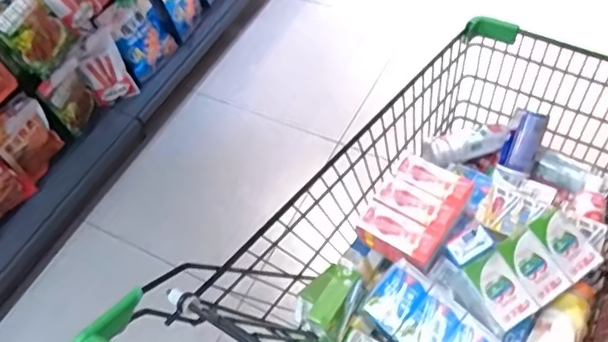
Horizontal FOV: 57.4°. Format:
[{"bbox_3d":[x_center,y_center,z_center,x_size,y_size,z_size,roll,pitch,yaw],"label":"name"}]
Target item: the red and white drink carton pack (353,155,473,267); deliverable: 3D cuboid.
[{"bbox_3d":[0.184,0.065,0.927,0.131,0.047,0.178,30,63,22],"label":"red and white drink carton pack"}]

